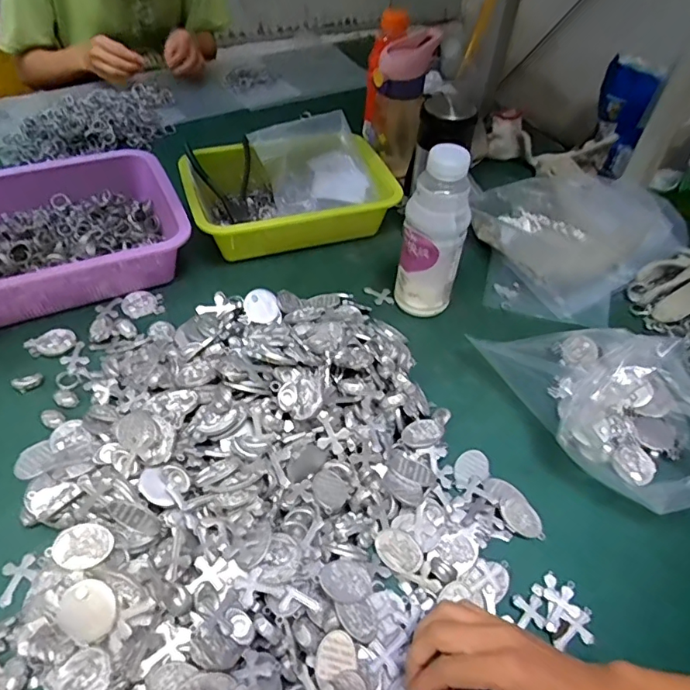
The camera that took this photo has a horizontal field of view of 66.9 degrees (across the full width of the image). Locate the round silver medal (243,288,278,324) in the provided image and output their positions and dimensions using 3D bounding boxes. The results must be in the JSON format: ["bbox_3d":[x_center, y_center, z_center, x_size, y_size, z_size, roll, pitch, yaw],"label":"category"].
[{"bbox_3d":[-0.092,-0.042,0.572,0.039,0.004,0.037,7,75,-28],"label":"round silver medal"}]

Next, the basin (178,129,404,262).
[{"bbox_3d":[-0.079,-0.209,0.711,0.258,0.084,0.177,-12,51,-15],"label":"basin"}]

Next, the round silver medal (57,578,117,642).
[{"bbox_3d":[-0.175,0.180,0.354,0.038,0.004,0.037,0,78,-1],"label":"round silver medal"}]

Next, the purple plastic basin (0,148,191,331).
[{"bbox_3d":[-0.358,-0.137,0.632,0.294,0.078,0.207,-20,53,-21],"label":"purple plastic basin"}]

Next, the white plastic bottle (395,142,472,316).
[{"bbox_3d":[0.100,-0.115,0.573,0.059,0.193,0.054,-31,58,-28],"label":"white plastic bottle"}]

